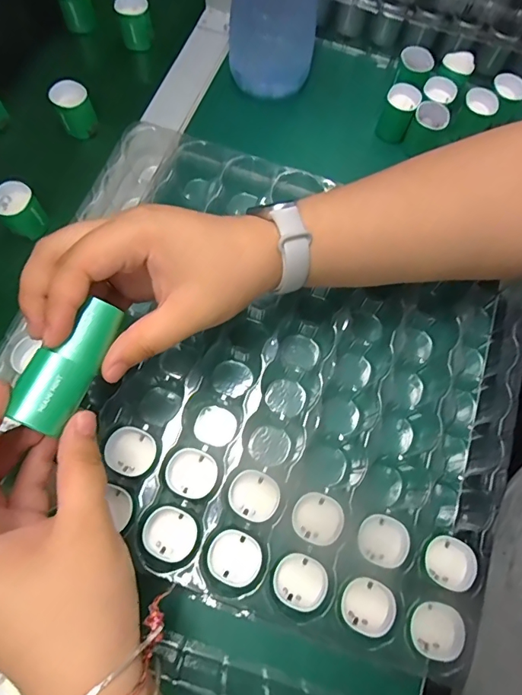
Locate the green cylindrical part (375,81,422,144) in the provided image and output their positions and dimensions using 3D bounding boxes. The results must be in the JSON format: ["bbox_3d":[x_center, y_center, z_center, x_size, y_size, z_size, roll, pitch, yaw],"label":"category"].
[{"bbox_3d":[0.122,-0.208,0.401,0.027,0.038,0.029,1,70,-4],"label":"green cylindrical part"}]

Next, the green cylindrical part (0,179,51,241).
[{"bbox_3d":[-0.190,-0.107,0.355,0.033,0.031,0.030,1,70,-4],"label":"green cylindrical part"}]

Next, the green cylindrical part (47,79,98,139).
[{"bbox_3d":[-0.161,-0.206,0.390,0.029,0.037,0.026,-25,73,-12],"label":"green cylindrical part"}]

